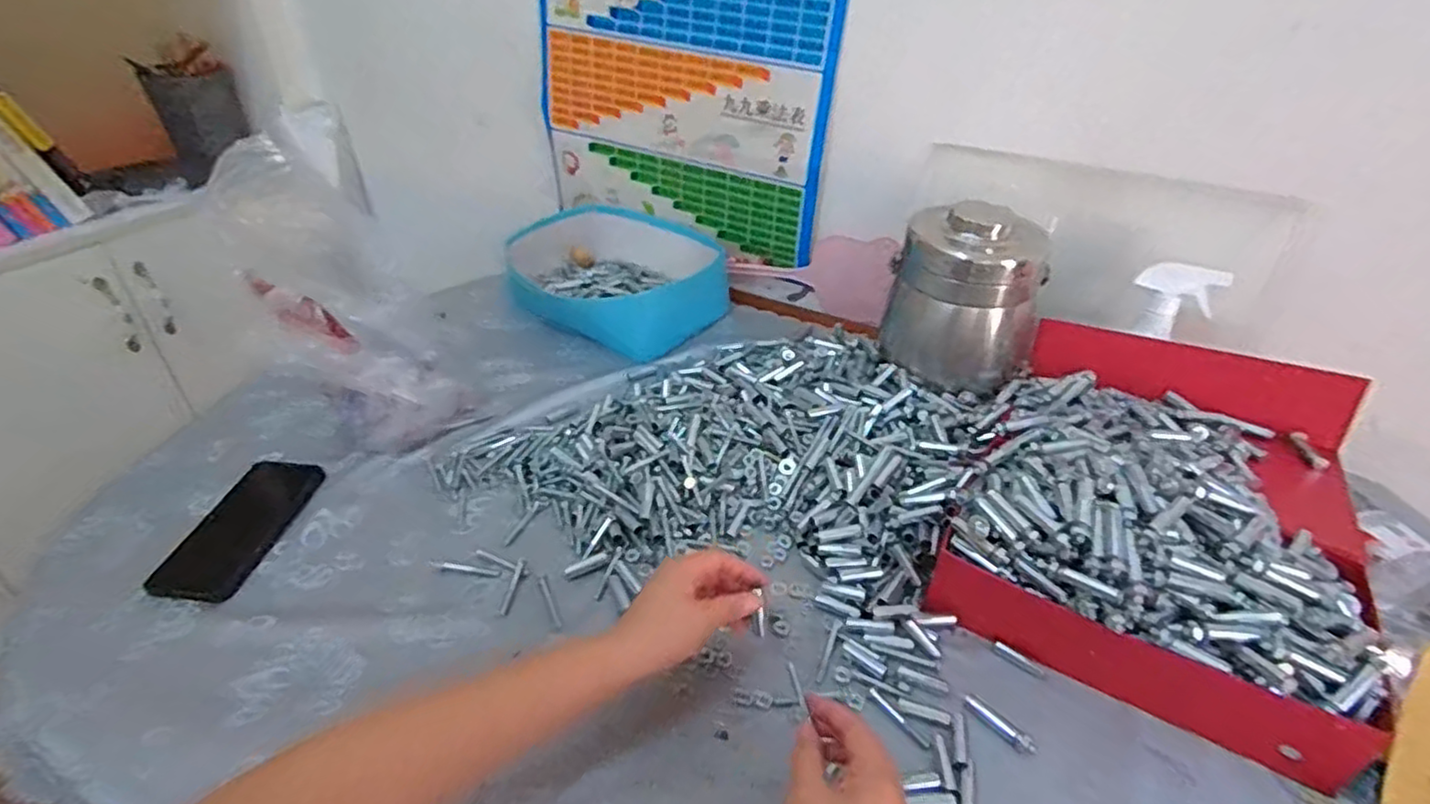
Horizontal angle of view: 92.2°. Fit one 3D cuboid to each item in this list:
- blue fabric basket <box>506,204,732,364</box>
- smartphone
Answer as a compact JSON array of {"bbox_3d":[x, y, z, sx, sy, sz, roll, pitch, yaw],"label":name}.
[{"bbox_3d":[-0.157,-0.200,1.011,0.347,0.089,0.246,22,41,25],"label":"blue fabric basket"},{"bbox_3d":[-0.445,0.117,0.651,0.078,0.016,0.169,2,37,0],"label":"smartphone"}]

